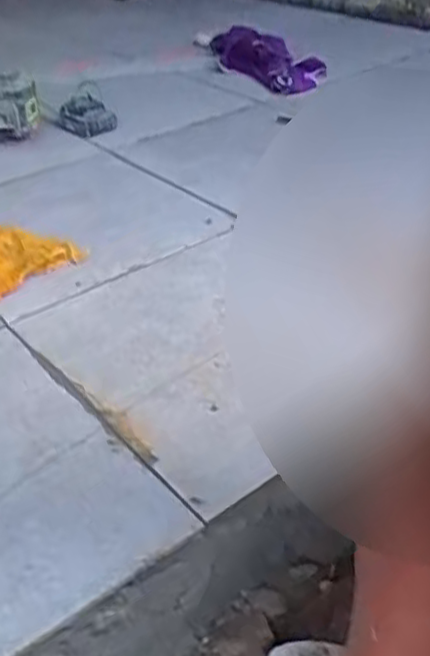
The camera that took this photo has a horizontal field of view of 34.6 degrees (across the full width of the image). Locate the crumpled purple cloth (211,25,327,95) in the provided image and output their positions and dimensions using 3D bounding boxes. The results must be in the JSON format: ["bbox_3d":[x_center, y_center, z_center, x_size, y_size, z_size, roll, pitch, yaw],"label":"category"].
[{"bbox_3d":[0.122,-0.643,1.659,0.281,0.087,0.244,3,35,10],"label":"crumpled purple cloth"}]

